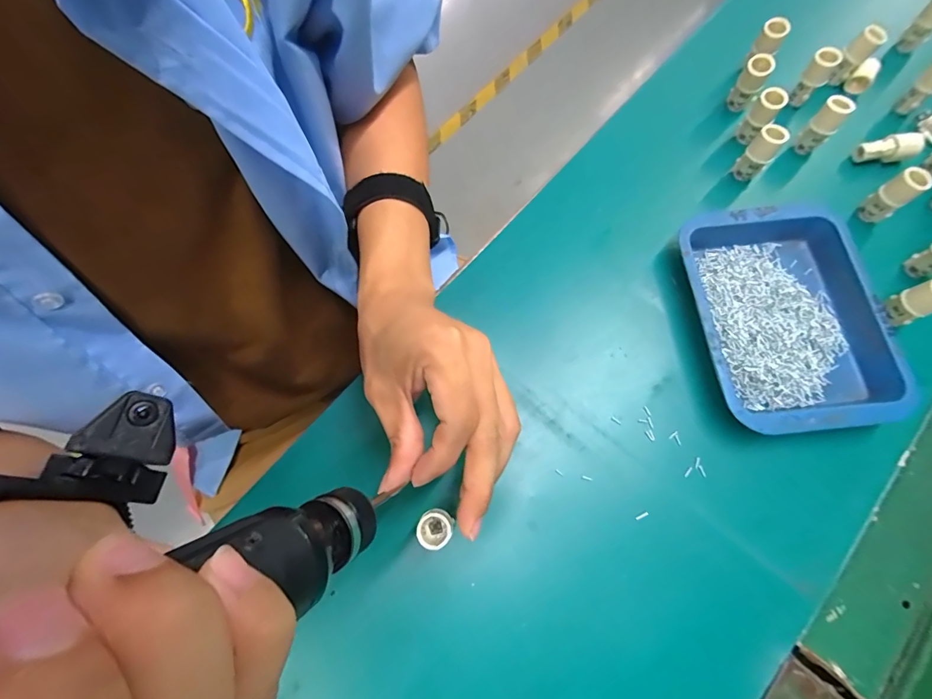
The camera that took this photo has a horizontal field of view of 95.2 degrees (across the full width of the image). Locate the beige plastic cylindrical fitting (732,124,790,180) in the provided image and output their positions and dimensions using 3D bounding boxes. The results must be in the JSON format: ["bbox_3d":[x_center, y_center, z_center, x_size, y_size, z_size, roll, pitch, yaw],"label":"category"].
[{"bbox_3d":[0.227,-0.152,0.333,0.020,0.053,0.016,42,79,12],"label":"beige plastic cylindrical fitting"}]

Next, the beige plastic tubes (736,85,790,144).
[{"bbox_3d":[0.234,-0.186,0.338,0.018,0.037,0.021,32,77,10],"label":"beige plastic tubes"}]

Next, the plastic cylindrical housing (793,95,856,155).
[{"bbox_3d":[0.281,-0.177,0.334,0.019,0.040,0.017,40,79,12],"label":"plastic cylindrical housing"}]

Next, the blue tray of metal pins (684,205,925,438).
[{"bbox_3d":[0.216,-0.025,0.294,0.116,0.025,0.158,-6,74,0],"label":"blue tray of metal pins"}]

